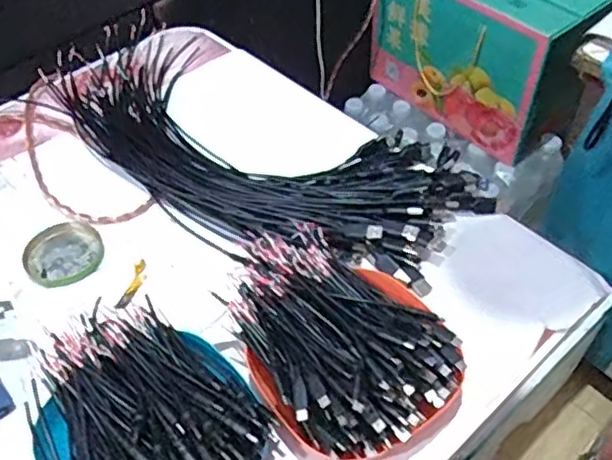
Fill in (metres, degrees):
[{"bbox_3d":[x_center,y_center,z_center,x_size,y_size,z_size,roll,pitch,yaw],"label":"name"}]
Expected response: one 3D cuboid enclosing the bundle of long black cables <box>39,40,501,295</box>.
[{"bbox_3d":[-0.065,-0.092,0.635,0.464,0.046,0.206,28,56,23],"label":"bundle of long black cables"}]

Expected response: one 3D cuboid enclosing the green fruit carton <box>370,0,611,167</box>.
[{"bbox_3d":[0.285,-0.301,1.054,0.157,0.242,0.324,-36,58,-26],"label":"green fruit carton"}]

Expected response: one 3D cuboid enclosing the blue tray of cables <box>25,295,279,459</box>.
[{"bbox_3d":[-0.113,0.127,0.438,0.132,0.060,0.162,-34,57,-25],"label":"blue tray of cables"}]

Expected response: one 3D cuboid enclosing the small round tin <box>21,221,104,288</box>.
[{"bbox_3d":[-0.214,0.020,0.570,0.065,0.013,0.057,-27,54,-20],"label":"small round tin"}]

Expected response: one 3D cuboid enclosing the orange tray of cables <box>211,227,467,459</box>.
[{"bbox_3d":[0.022,0.072,0.473,0.132,0.071,0.183,-22,53,-17],"label":"orange tray of cables"}]

